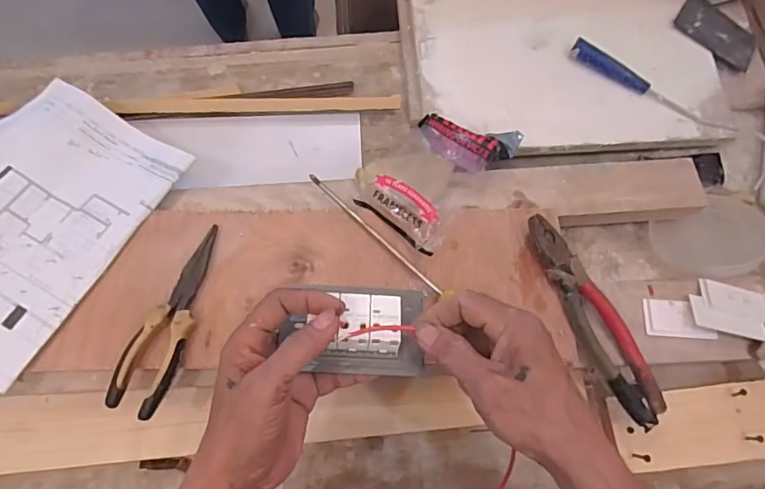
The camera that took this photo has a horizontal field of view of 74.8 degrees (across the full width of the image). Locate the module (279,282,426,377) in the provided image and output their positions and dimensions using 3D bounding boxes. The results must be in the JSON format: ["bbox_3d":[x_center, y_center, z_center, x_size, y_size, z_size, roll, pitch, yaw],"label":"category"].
[{"bbox_3d":[-0.021,0.067,0.390,0.106,0.025,0.063,3,71,-1],"label":"module"}]

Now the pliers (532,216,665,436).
[{"bbox_3d":[0.214,0.076,0.510,0.048,0.014,0.229,-31,84,-16],"label":"pliers"}]

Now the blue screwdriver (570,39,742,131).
[{"bbox_3d":[0.343,-0.200,0.642,0.221,0.026,0.023,33,74,9],"label":"blue screwdriver"}]

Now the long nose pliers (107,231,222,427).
[{"bbox_3d":[-0.209,0.069,0.493,0.051,0.018,0.189,14,72,3],"label":"long nose pliers"}]

